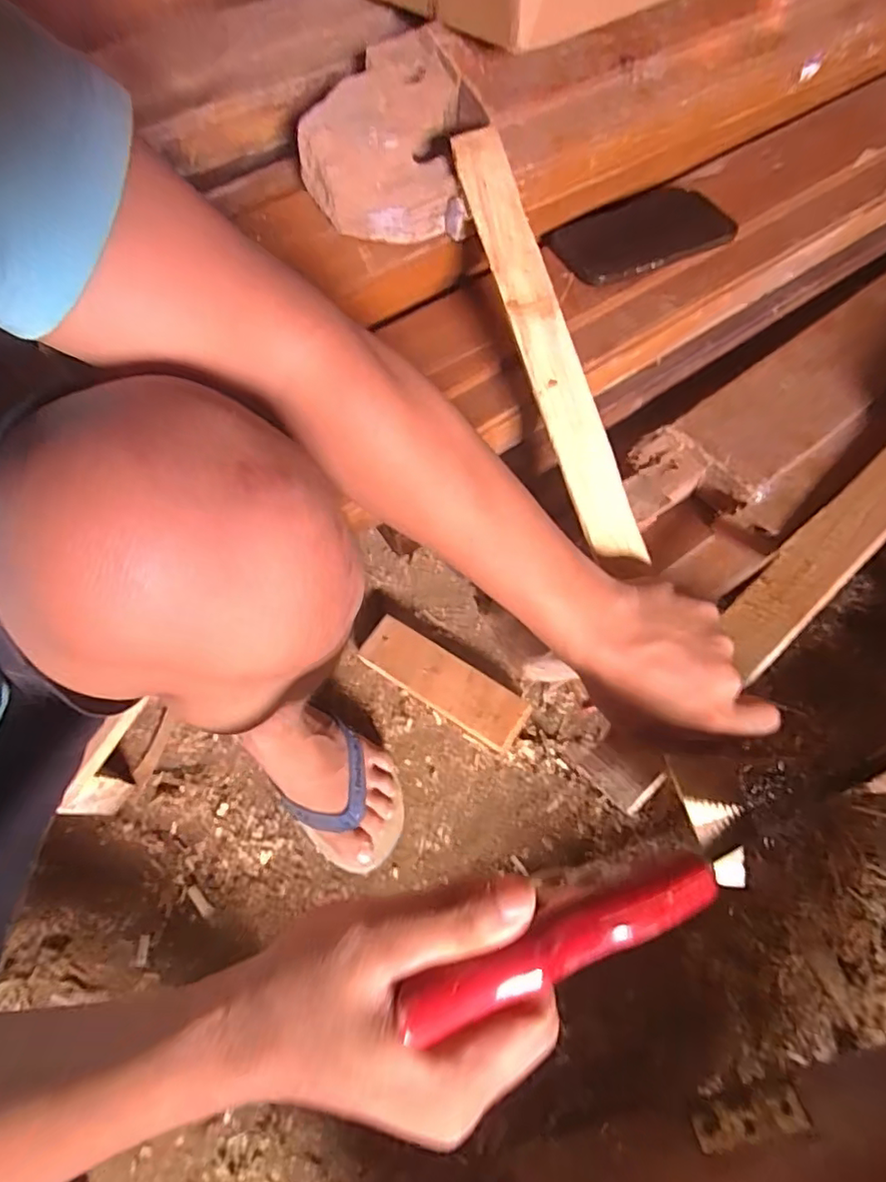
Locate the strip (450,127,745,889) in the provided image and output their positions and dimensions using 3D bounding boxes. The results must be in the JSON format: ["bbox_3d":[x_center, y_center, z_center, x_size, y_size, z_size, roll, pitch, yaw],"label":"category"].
[{"bbox_3d":[0.099,-0.068,0.368,0.035,0.012,0.505,-18,85,-6],"label":"strip"}]

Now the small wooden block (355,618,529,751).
[{"bbox_3d":[0.006,0.105,0.624,0.176,0.037,0.062,32,72,13],"label":"small wooden block"}]

